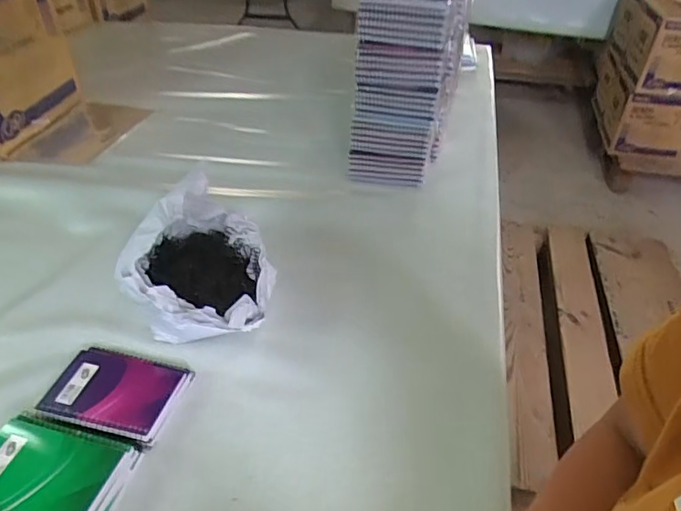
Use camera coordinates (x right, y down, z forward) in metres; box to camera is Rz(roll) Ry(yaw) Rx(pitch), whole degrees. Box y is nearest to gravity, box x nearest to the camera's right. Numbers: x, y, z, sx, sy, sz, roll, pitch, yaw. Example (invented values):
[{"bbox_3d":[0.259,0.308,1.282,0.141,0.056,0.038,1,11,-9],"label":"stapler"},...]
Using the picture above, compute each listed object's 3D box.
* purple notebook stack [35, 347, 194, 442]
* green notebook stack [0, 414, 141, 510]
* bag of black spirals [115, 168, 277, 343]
[{"bbox_3d":[-0.239,0.144,0.547,0.137,0.027,0.088,10,40,12],"label":"purple notebook stack"},{"bbox_3d":[-0.268,0.202,0.474,0.135,0.034,0.098,10,40,12],"label":"green notebook stack"},{"bbox_3d":[-0.174,0.003,0.642,0.168,0.121,0.240,-2,39,-3],"label":"bag of black spirals"}]

